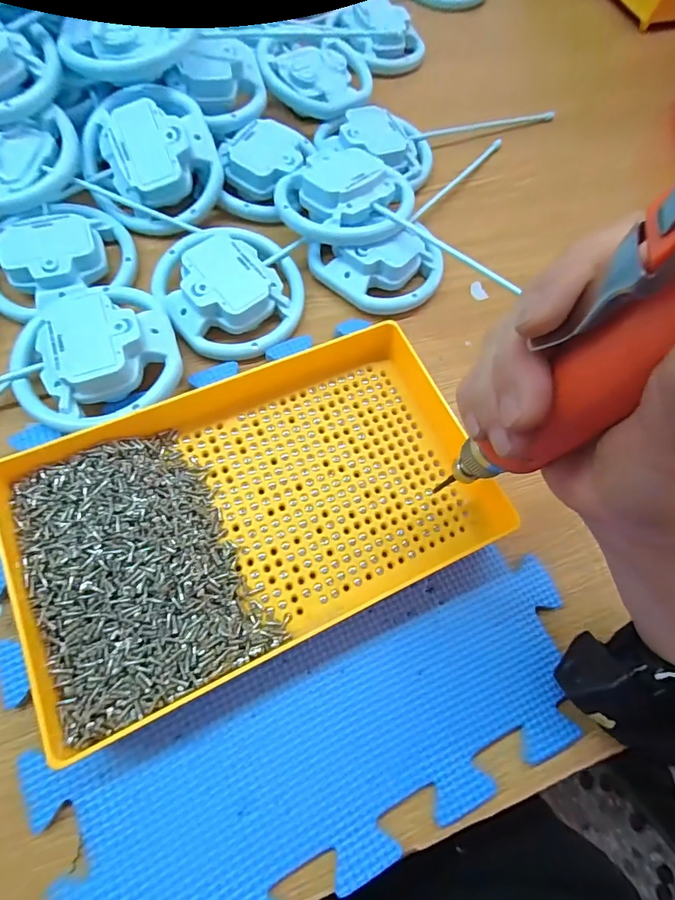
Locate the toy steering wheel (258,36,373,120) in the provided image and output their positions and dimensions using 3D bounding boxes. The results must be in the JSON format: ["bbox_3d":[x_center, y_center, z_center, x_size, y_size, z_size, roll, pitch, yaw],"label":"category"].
[{"bbox_3d":[-0.019,-0.338,0.408,0.097,0.024,0.096,2,68,-5],"label":"toy steering wheel"}]

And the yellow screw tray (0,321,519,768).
[{"bbox_3d":[-0.039,0.023,0.259,0.251,0.041,0.159,-24,70,-12],"label":"yellow screw tray"}]

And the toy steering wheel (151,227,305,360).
[{"bbox_3d":[-0.076,-0.119,0.321,0.096,0.026,0.105,2,68,-5],"label":"toy steering wheel"}]

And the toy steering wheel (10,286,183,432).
[{"bbox_3d":[-0.153,-0.061,0.287,0.104,0.035,0.100,1,67,-2],"label":"toy steering wheel"}]

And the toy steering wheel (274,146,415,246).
[{"bbox_3d":[0.007,-0.191,0.342,0.100,0.031,0.088,-14,68,-8],"label":"toy steering wheel"}]

